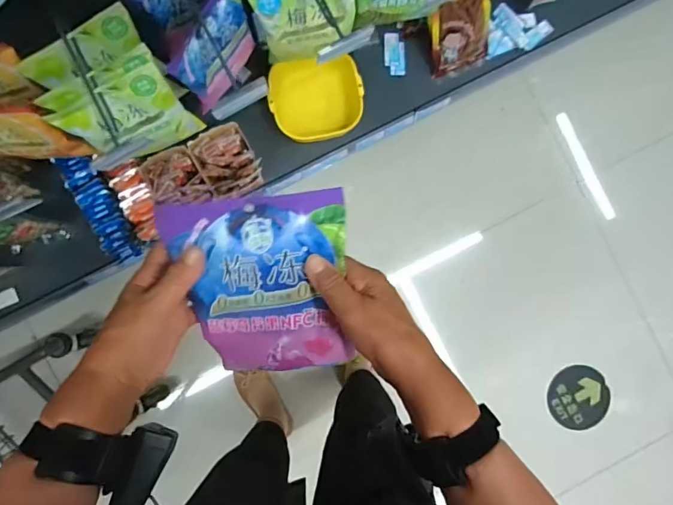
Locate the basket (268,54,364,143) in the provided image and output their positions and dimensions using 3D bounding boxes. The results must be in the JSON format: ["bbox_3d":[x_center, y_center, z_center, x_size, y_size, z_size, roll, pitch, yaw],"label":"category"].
[{"bbox_3d":[-0.052,-0.373,1.060,0.214,0.107,0.175,-2,89,-3],"label":"basket"}]

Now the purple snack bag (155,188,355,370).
[{"bbox_3d":[-0.065,0.038,0.406,0.156,0.018,0.182,-5,114,5],"label":"purple snack bag"}]

